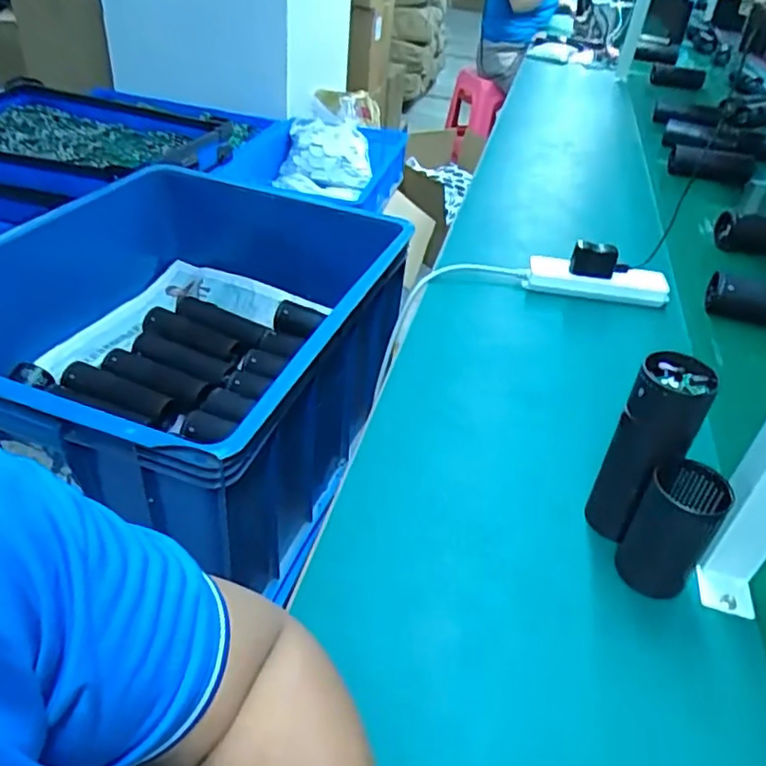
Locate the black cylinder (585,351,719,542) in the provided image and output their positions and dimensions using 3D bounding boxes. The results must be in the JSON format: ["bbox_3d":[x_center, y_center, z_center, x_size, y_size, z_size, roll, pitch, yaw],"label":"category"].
[{"bbox_3d":[0.210,0.058,0.513,0.054,0.159,0.054,24,41,21],"label":"black cylinder"}]

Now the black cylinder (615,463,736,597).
[{"bbox_3d":[0.220,0.113,0.490,0.054,0.104,0.056,-27,49,-36],"label":"black cylinder"}]

